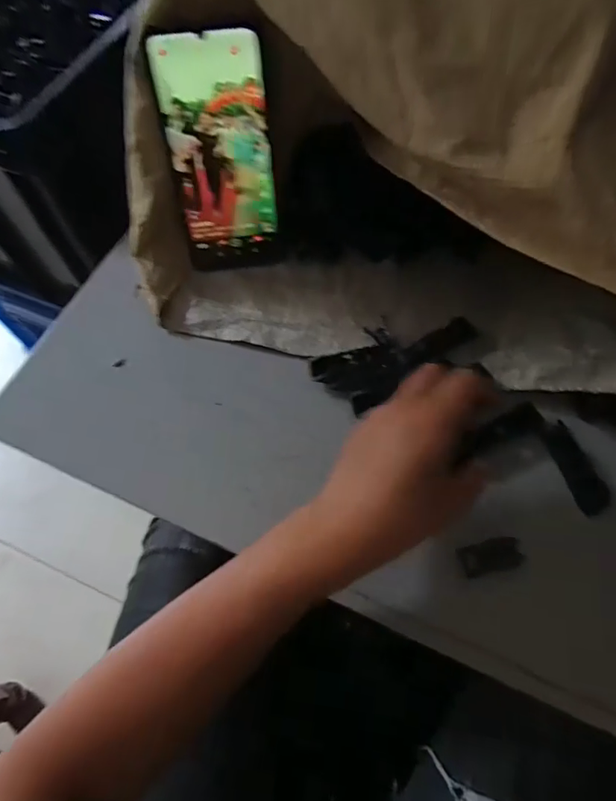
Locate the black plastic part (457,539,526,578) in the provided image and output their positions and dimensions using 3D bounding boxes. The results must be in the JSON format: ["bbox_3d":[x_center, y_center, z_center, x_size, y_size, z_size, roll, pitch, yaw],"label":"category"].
[{"bbox_3d":[0.117,0.100,0.314,0.037,0.012,0.019,-12,65,-5],"label":"black plastic part"}]

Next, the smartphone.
[{"bbox_3d":[-0.064,-0.179,0.373,0.073,0.163,0.007,-6,41,-3],"label":"smartphone"}]

